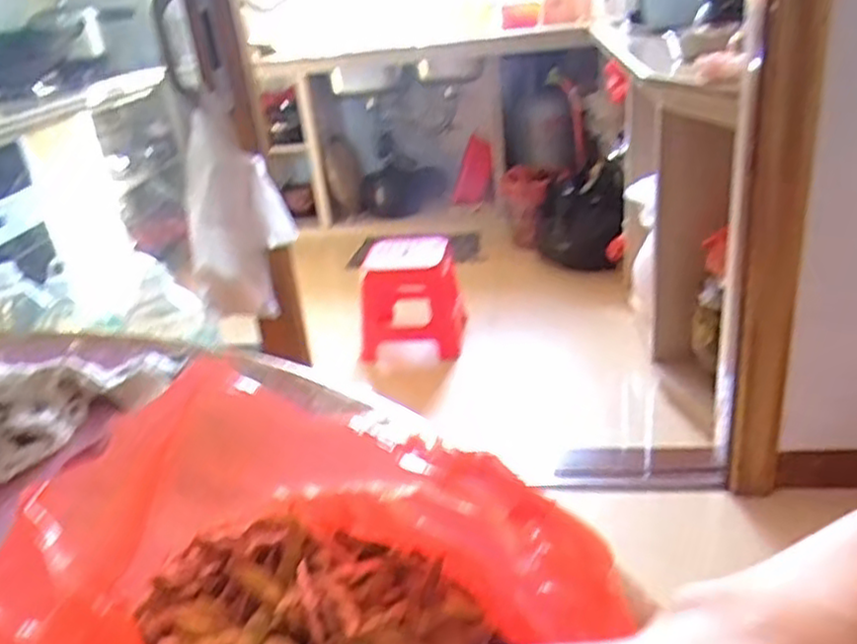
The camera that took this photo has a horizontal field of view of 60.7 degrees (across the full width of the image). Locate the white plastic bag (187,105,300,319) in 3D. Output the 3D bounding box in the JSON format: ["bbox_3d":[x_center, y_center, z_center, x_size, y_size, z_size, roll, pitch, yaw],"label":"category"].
[{"bbox_3d":[-0.353,-0.197,1.354,0.183,0.384,0.109,-14,27,-16],"label":"white plastic bag"}]

